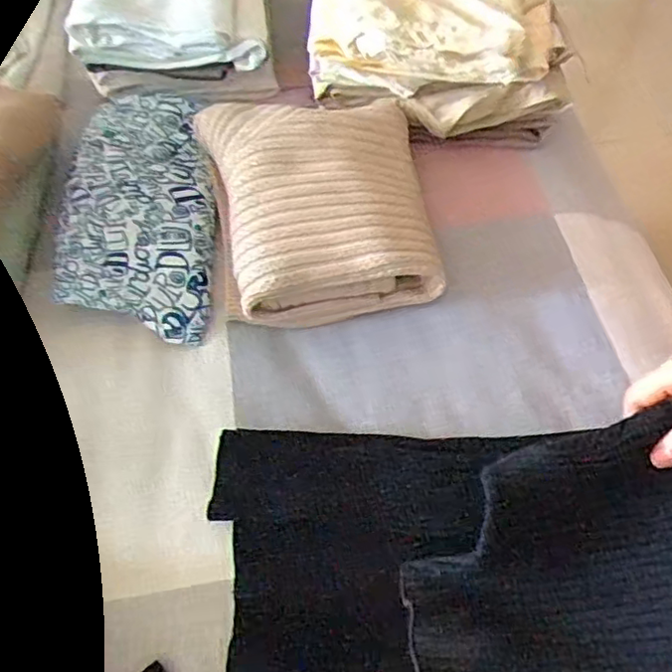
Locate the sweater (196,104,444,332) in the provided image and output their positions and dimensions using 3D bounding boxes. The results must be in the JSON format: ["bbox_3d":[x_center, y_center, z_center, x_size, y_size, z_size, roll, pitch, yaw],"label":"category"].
[{"bbox_3d":[-0.019,-0.122,0.560,0.191,0.055,0.226,-8,55,-5],"label":"sweater"}]

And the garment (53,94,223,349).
[{"bbox_3d":[-0.179,-0.119,0.578,0.132,0.029,0.288,-7,55,-5],"label":"garment"}]

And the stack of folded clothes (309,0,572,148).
[{"bbox_3d":[0.097,-0.346,0.668,0.241,0.118,0.284,1,55,1],"label":"stack of folded clothes"}]

